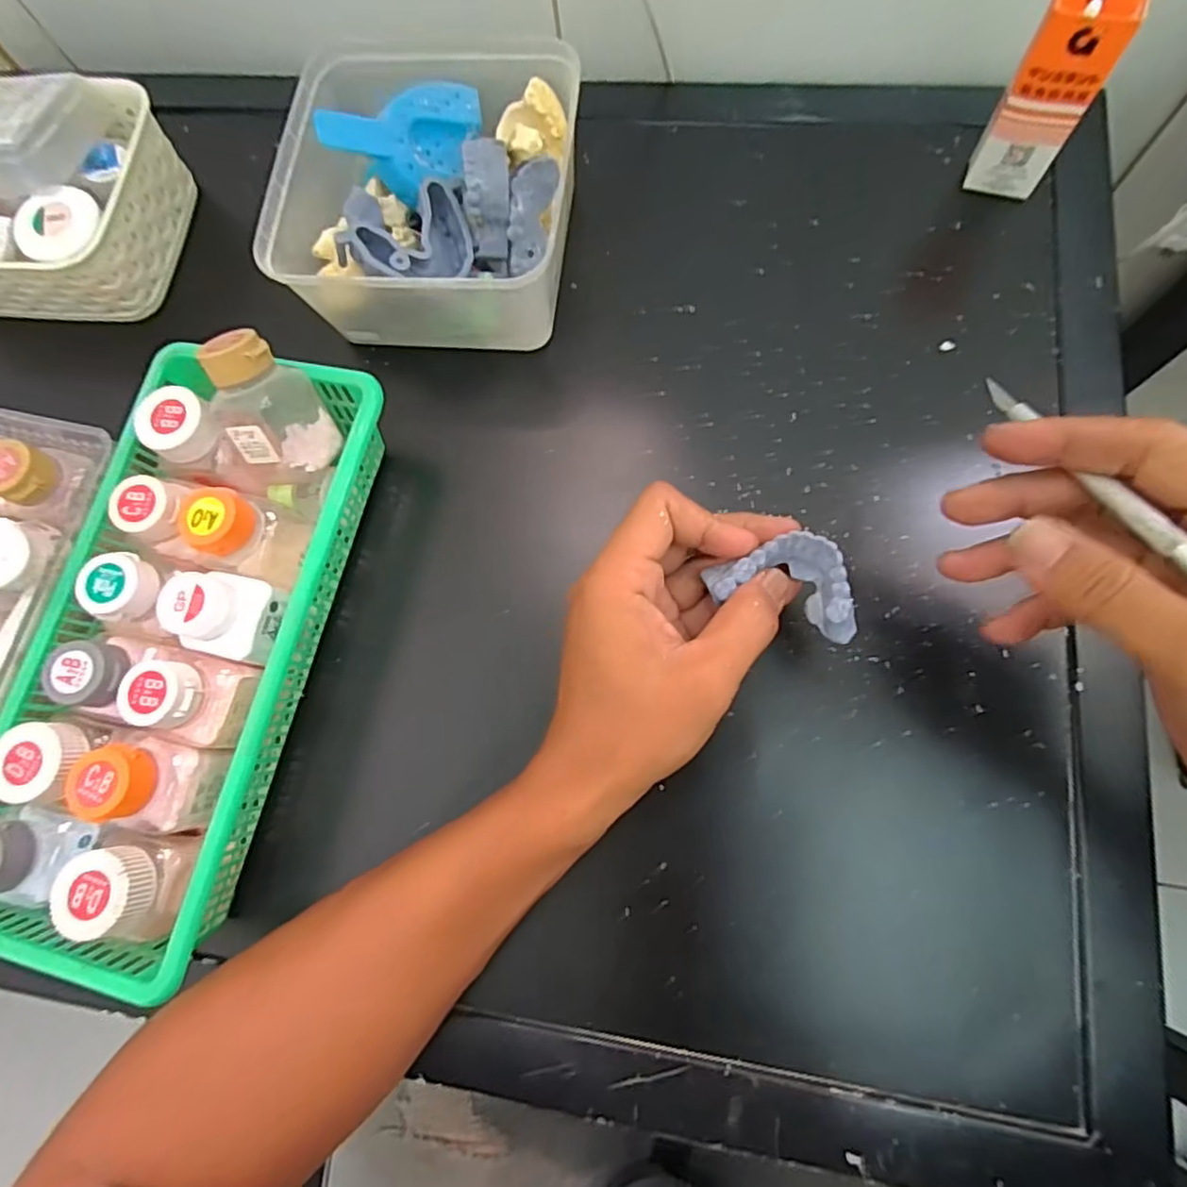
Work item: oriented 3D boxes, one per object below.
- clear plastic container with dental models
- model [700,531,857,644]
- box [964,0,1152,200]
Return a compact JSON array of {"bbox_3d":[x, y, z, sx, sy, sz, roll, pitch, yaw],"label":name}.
[{"bbox_3d":[-0.091,-0.236,0.371,0.162,0.071,0.170,4,76,6],"label":"clear plastic container with dental models"},{"bbox_3d":[0.087,-0.007,0.280,0.064,0.020,0.036,19,76,5],"label":"model"},{"bbox_3d":[0.238,-0.261,0.339,0.045,0.104,0.024,21,78,11],"label":"box"}]

